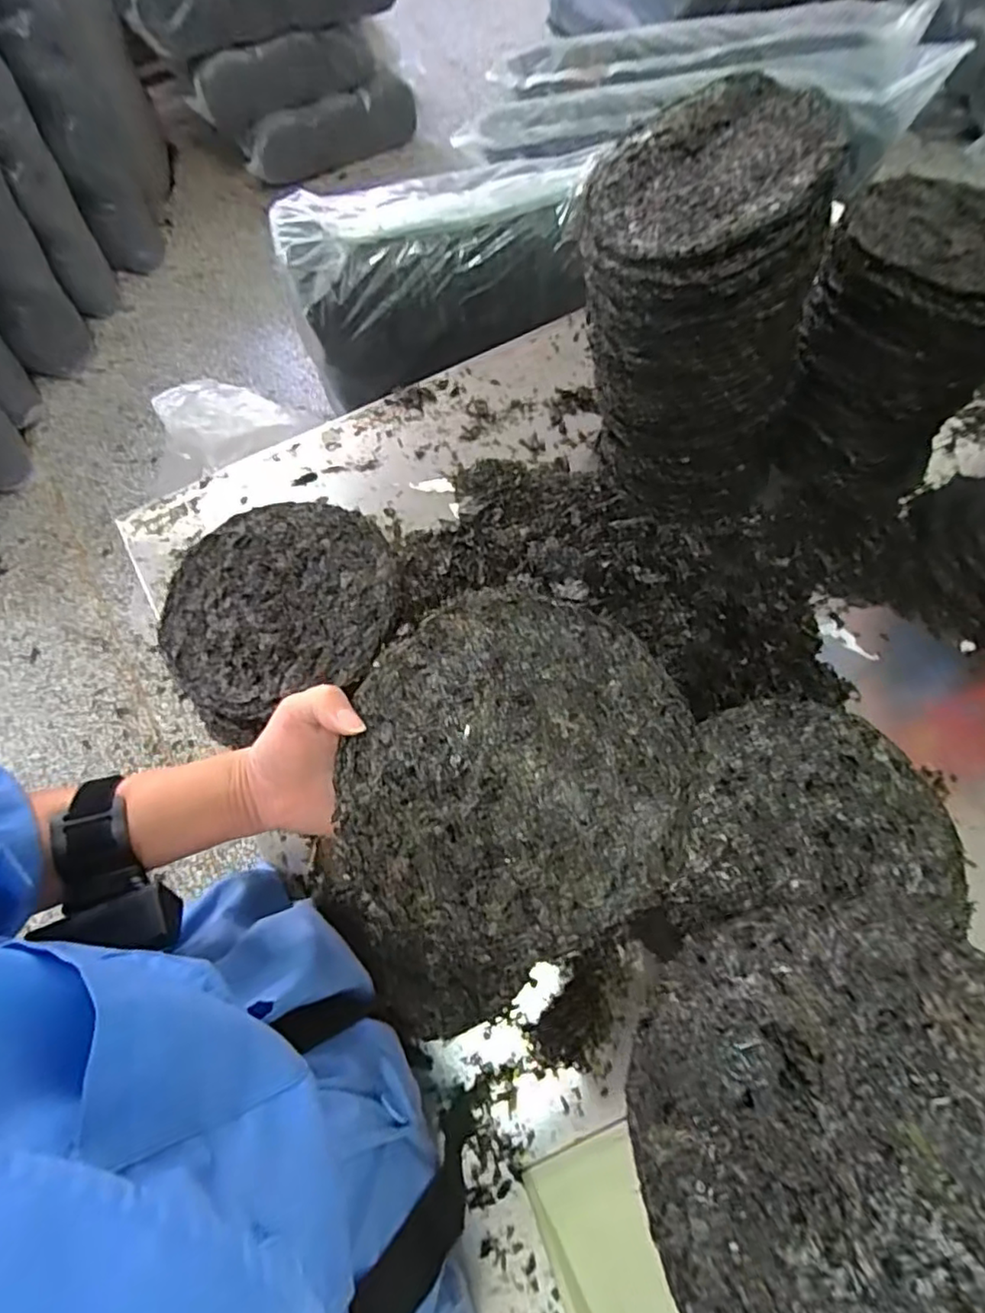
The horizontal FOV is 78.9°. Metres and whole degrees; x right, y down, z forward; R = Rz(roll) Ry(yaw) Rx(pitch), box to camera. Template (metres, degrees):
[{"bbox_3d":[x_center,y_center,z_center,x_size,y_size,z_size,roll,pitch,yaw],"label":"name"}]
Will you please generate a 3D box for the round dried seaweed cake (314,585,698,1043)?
[{"bbox_3d":[0.006,0.070,0.333,0.218,0.015,0.193,-31,87,-11],"label":"round dried seaweed cake"}]

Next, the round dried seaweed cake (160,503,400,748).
[{"bbox_3d":[-0.178,-0.046,0.502,0.192,0.016,0.189,-23,68,-8],"label":"round dried seaweed cake"}]

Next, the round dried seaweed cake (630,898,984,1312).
[{"bbox_3d":[0.161,0.206,0.251,0.194,0.010,0.193,-15,42,14],"label":"round dried seaweed cake"}]

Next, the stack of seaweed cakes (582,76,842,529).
[{"bbox_3d":[0.194,-0.319,0.620,0.215,0.355,0.184,4,67,3],"label":"stack of seaweed cakes"}]

